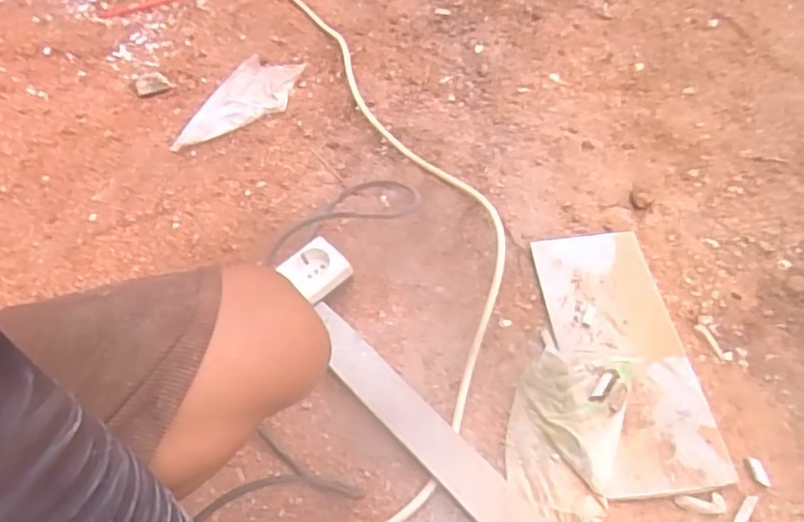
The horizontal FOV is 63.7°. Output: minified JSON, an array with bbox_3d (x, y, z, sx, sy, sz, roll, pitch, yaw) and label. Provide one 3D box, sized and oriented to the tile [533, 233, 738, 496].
[{"bbox_3d":[0.229,0.088,0.682,0.120,0.012,0.307,-8,50,0],"label":"tile"}]

